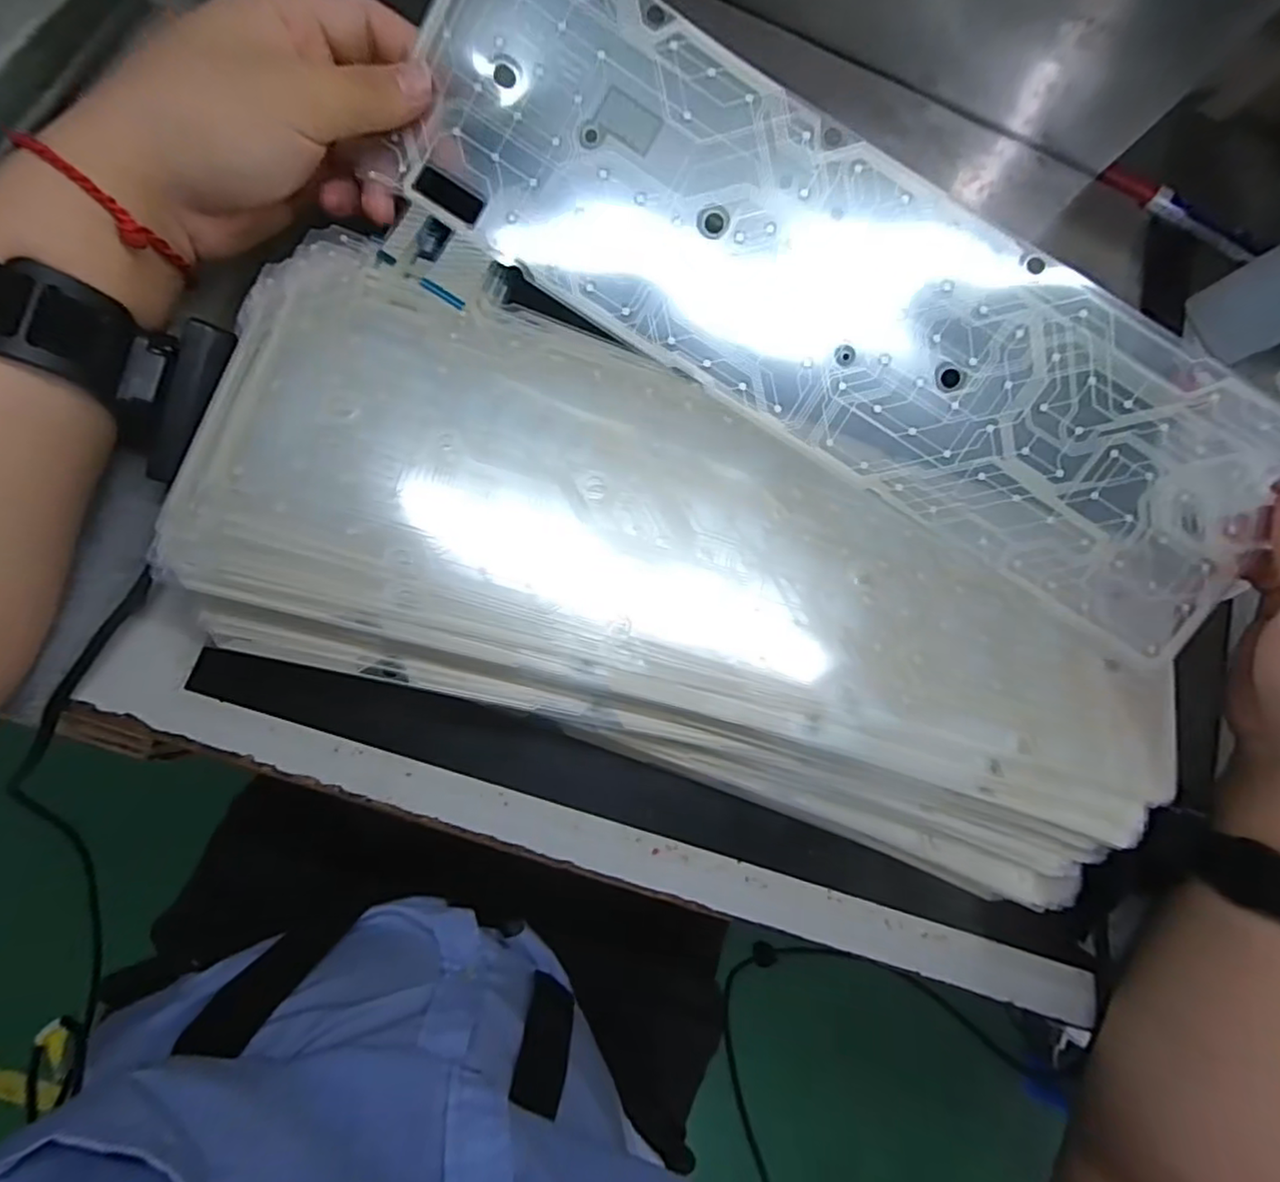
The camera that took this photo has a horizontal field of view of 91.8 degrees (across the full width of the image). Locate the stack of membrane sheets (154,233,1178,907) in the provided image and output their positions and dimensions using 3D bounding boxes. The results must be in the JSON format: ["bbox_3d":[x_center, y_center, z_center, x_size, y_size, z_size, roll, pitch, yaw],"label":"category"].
[{"bbox_3d":[0.035,0.002,0.287,0.439,0.060,0.175,20,77,-6],"label":"stack of membrane sheets"}]

